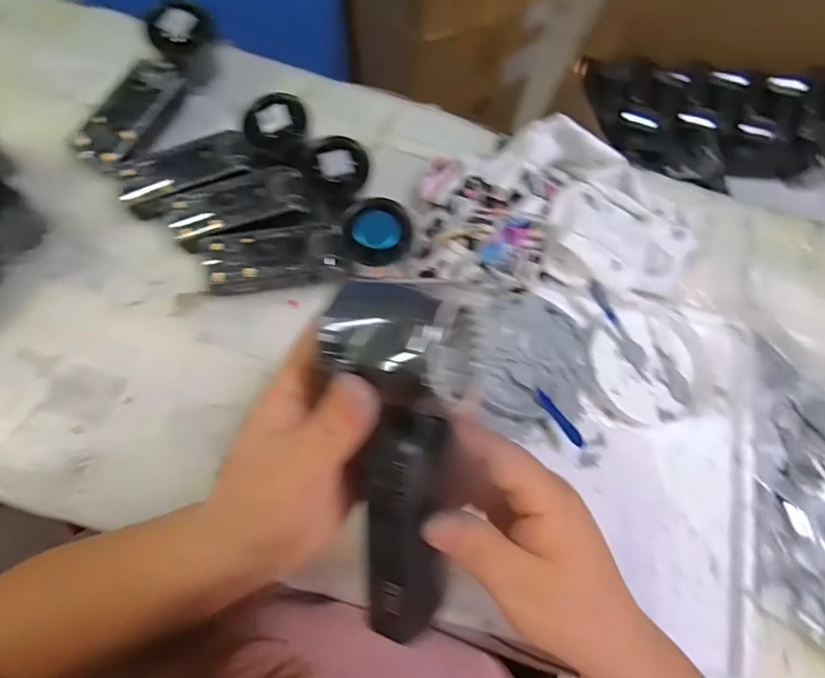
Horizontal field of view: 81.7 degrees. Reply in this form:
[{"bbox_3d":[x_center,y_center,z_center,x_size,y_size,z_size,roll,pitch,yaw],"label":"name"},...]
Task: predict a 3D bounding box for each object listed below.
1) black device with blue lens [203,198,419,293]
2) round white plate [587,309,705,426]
[{"bbox_3d":[-0.084,-0.071,0.385,0.167,0.043,0.054,-9,72,-6],"label":"black device with blue lens"},{"bbox_3d":[0.191,0.022,0.388,0.100,0.020,0.091,0,77,0],"label":"round white plate"}]

